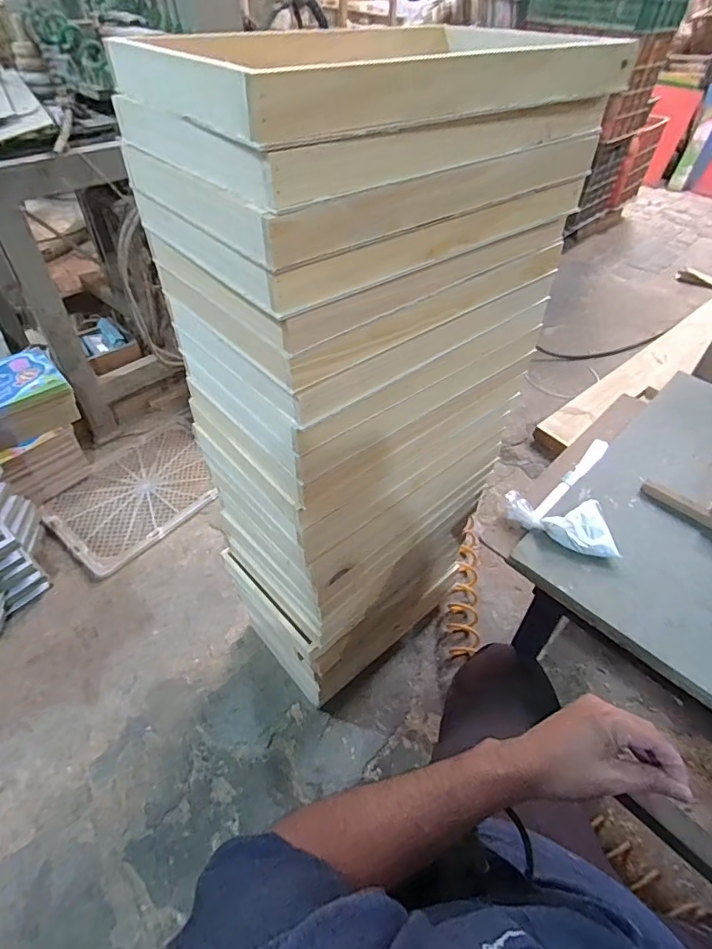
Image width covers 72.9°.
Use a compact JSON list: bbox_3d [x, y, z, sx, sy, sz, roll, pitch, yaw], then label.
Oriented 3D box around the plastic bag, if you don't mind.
[{"bbox_3d":[0.289,0.071,0.681,0.135,0.024,0.094,4,47,3],"label":"plastic bag"}]

